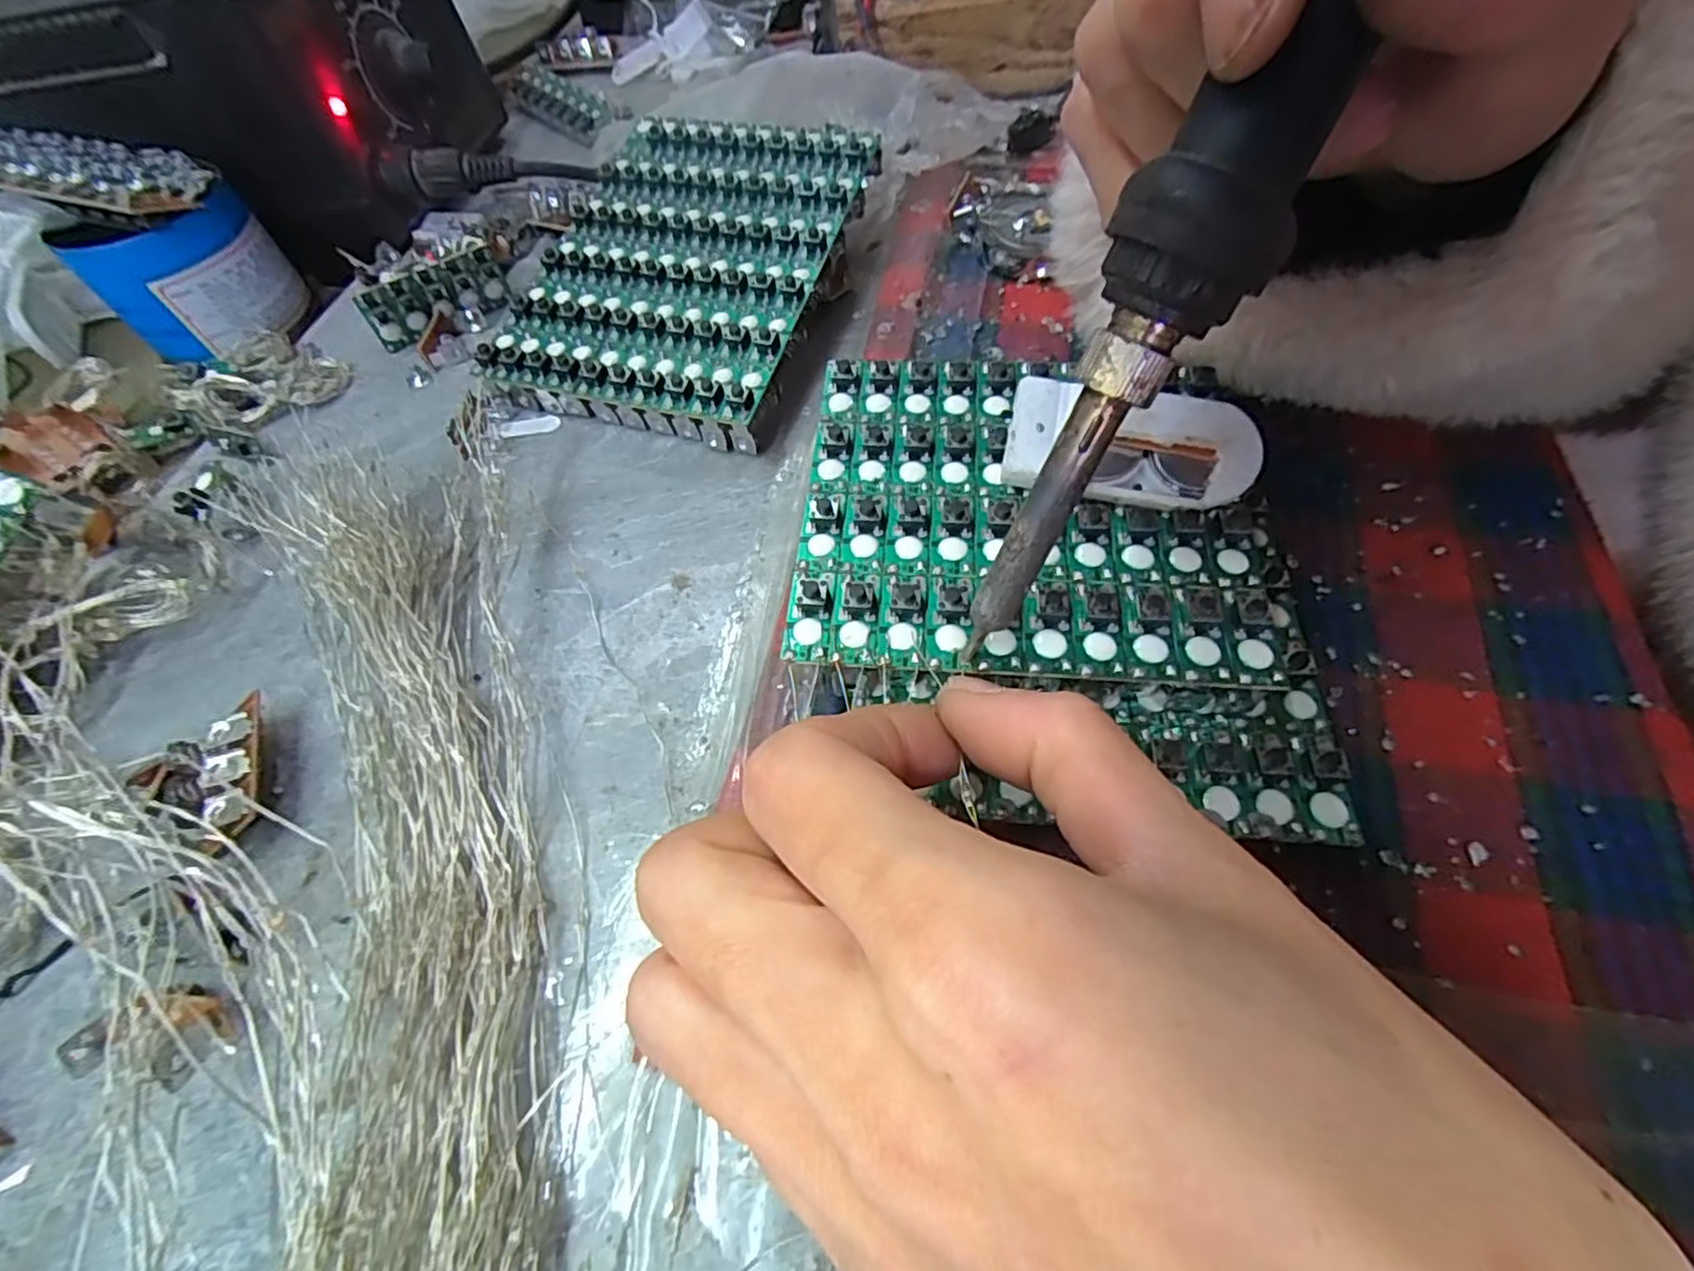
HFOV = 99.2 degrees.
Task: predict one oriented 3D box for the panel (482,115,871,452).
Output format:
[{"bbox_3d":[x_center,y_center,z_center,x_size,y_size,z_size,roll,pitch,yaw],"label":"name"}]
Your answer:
[{"bbox_3d":[-0.052,-0.120,0.239,0.097,0.033,0.125,15,60,12],"label":"panel"}]

